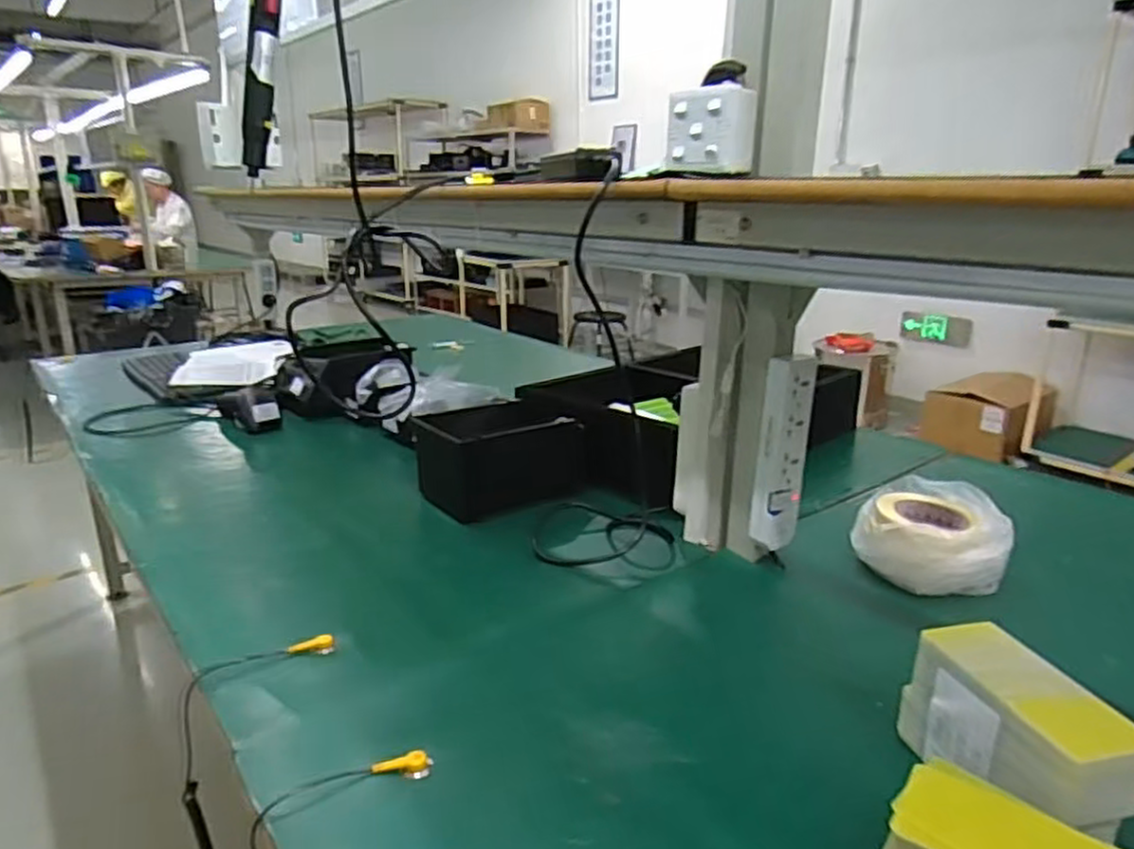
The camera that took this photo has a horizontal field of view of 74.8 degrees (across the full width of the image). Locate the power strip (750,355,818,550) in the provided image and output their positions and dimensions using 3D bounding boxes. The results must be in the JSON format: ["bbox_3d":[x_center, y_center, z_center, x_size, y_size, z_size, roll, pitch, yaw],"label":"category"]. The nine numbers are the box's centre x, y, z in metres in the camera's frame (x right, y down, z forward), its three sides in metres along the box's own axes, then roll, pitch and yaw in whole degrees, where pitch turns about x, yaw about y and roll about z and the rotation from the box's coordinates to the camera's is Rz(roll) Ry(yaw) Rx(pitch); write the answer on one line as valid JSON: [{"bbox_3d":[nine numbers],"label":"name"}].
[{"bbox_3d":[0.246,0.034,0.850,0.040,0.215,0.051,16,24,41],"label":"power strip"}]

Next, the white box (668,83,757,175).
[{"bbox_3d":[0.153,-0.312,0.788,0.048,0.082,0.085,-14,23,-39],"label":"white box"}]

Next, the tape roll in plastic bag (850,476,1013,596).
[{"bbox_3d":[0.439,0.132,0.905,0.162,0.088,0.164,8,19,23],"label":"tape roll in plastic bag"}]

